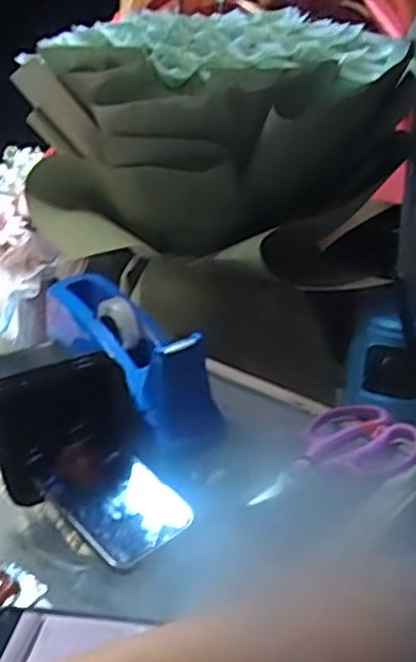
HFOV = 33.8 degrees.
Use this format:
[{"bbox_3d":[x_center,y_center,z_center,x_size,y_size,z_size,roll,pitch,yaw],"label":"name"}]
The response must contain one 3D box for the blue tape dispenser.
[{"bbox_3d":[-0.079,0.018,0.616,0.078,0.078,0.221,-19,30,-29],"label":"blue tape dispenser"}]

